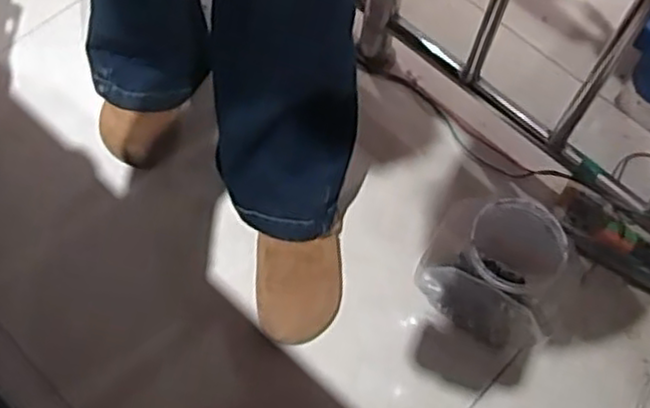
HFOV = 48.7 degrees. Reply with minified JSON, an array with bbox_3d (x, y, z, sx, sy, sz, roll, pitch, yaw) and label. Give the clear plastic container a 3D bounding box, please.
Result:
[{"bbox_3d":[0.190,0.067,0.825,0.143,0.174,0.145,12,64,4],"label":"clear plastic container"}]

